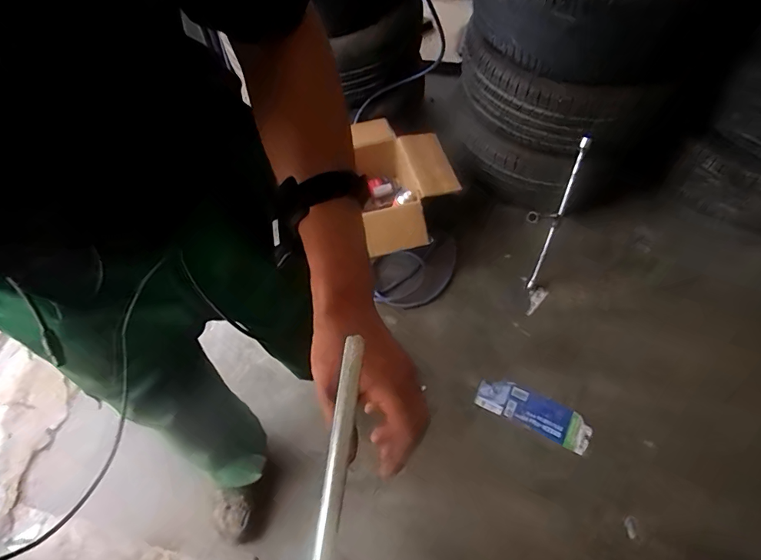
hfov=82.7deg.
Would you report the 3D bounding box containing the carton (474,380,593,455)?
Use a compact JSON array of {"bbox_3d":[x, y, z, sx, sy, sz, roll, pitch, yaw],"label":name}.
[{"bbox_3d":[0.398,0.342,1.123,0.290,0.024,0.093,23,65,16],"label":"carton"}]

